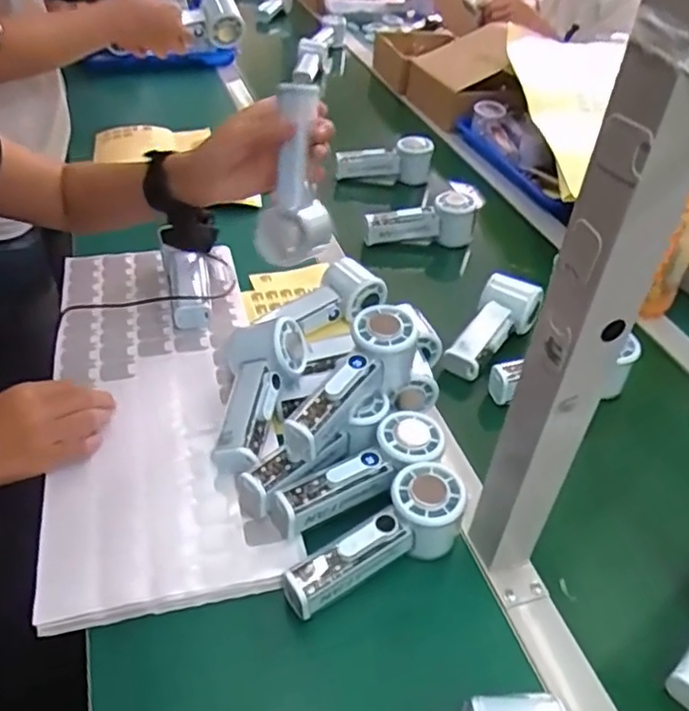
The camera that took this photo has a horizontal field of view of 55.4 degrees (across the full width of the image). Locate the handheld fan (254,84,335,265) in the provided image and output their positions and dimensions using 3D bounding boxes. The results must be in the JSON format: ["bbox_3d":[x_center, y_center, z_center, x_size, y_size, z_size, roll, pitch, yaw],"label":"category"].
[{"bbox_3d":[-0.043,-0.149,0.569,0.048,0.144,0.072,14,40,10],"label":"handheld fan"}]

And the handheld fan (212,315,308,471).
[{"bbox_3d":[-0.078,0.028,0.596,0.078,0.068,0.165,4,40,-2],"label":"handheld fan"}]

